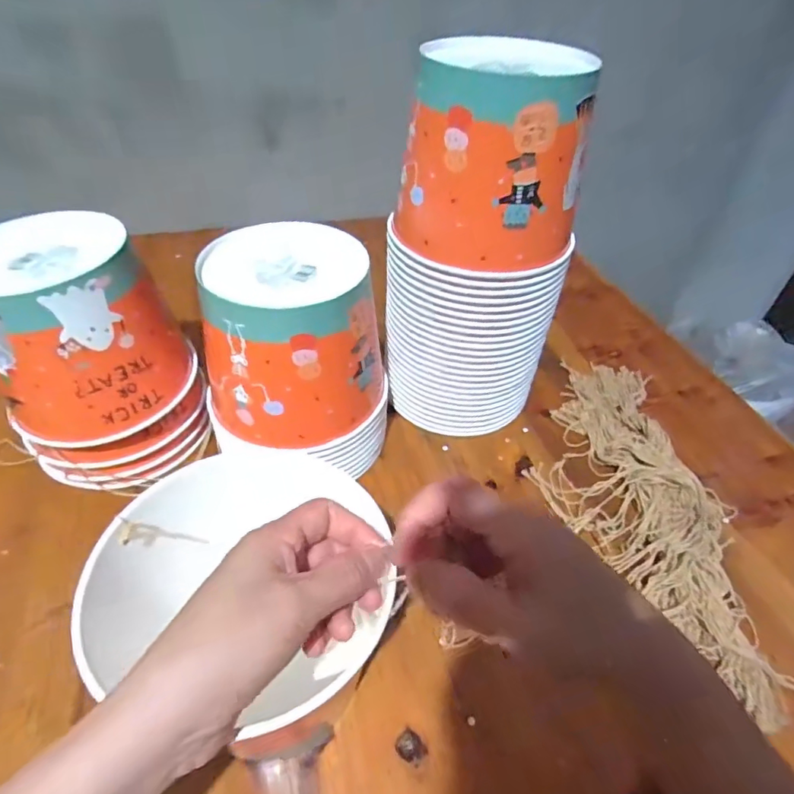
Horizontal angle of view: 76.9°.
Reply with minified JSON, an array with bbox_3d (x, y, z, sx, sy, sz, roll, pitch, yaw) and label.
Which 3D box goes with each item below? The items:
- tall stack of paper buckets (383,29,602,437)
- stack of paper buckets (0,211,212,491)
[{"bbox_3d":[0.069,-0.122,0.459,0.159,0.316,0.140,2,47,-2],"label":"tall stack of paper buckets"},{"bbox_3d":[-0.272,-0.037,0.439,0.145,0.187,0.144,-29,55,-27],"label":"stack of paper buckets"}]

